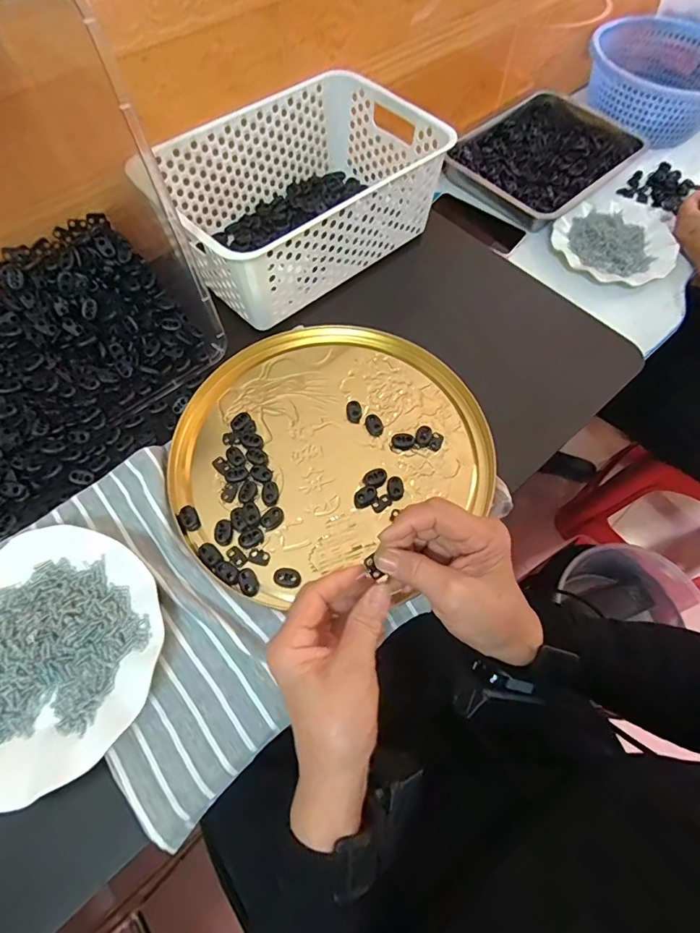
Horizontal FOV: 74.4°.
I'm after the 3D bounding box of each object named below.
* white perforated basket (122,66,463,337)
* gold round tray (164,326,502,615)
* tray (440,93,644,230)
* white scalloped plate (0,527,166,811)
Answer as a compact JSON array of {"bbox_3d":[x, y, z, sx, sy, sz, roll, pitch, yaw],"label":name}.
[{"bbox_3d":[-0.054,-0.307,0.530,0.297,0.107,0.192,-38,70,-18],"label":"white perforated basket"},{"bbox_3d":[-0.021,-0.017,0.439,0.271,0.012,0.283,0,63,-1],"label":"gold round tray"},{"bbox_3d":[0.329,-0.537,0.791,0.227,0.034,0.315,39,69,17],"label":"tray"},{"bbox_3d":[-0.233,0.139,0.347,0.172,0.019,0.174,0,63,-1],"label":"white scalloped plate"}]

